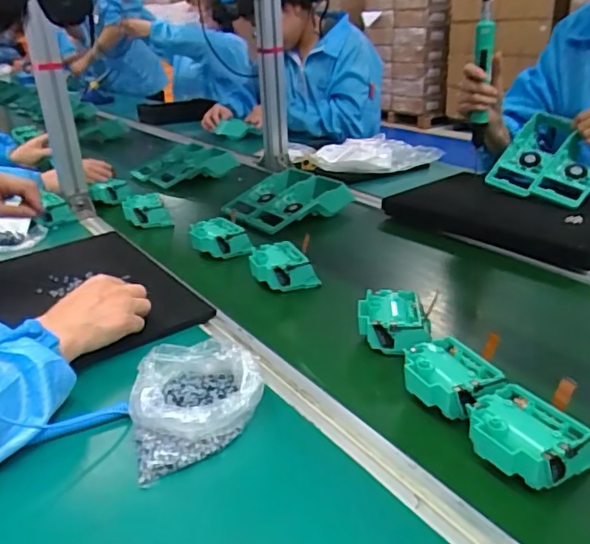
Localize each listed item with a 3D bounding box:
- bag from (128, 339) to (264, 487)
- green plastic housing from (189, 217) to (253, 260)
[{"bbox_3d":[-0.085,0.108,0.489,0.111,0.046,0.125,-14,26,-13],"label":"bag"},{"bbox_3d":[-0.115,-0.050,0.853,0.078,0.042,0.082,-20,28,-25],"label":"green plastic housing"}]

